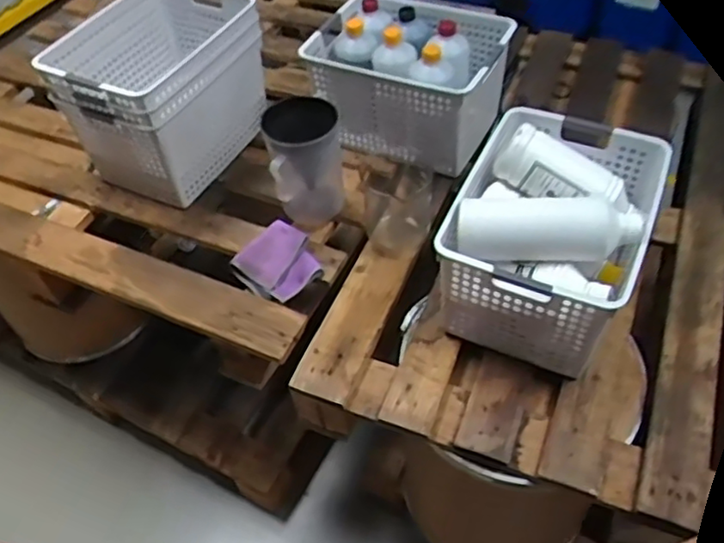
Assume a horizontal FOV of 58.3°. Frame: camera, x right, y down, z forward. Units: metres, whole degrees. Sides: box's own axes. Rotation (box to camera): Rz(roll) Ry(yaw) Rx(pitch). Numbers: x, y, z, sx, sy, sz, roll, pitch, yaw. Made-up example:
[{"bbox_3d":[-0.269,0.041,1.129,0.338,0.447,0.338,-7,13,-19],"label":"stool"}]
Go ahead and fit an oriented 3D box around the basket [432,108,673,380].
[{"bbox_3d":[0.282,-0.051,0.997,0.263,0.240,0.354,21,53,18],"label":"basket"}]

